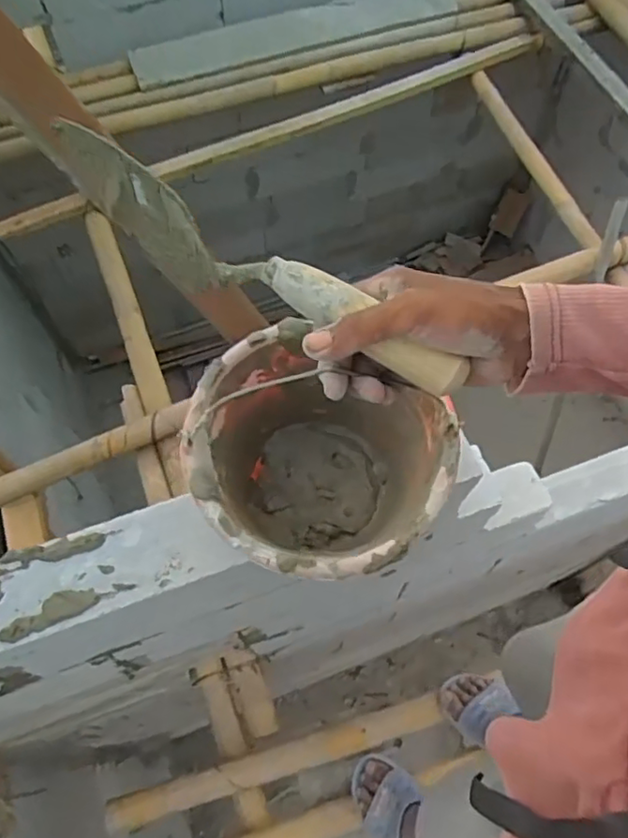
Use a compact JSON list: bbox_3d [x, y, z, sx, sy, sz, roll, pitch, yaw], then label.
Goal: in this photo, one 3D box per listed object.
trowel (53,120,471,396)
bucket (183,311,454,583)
[{"bbox_3d":[-0.043,-0.098,0.385,0.302,0.068,0.040,30,67,5],"label":"trowel"},{"bbox_3d":[0.000,0.059,0.613,0.232,0.169,0.211,0,63,0],"label":"bucket"}]

